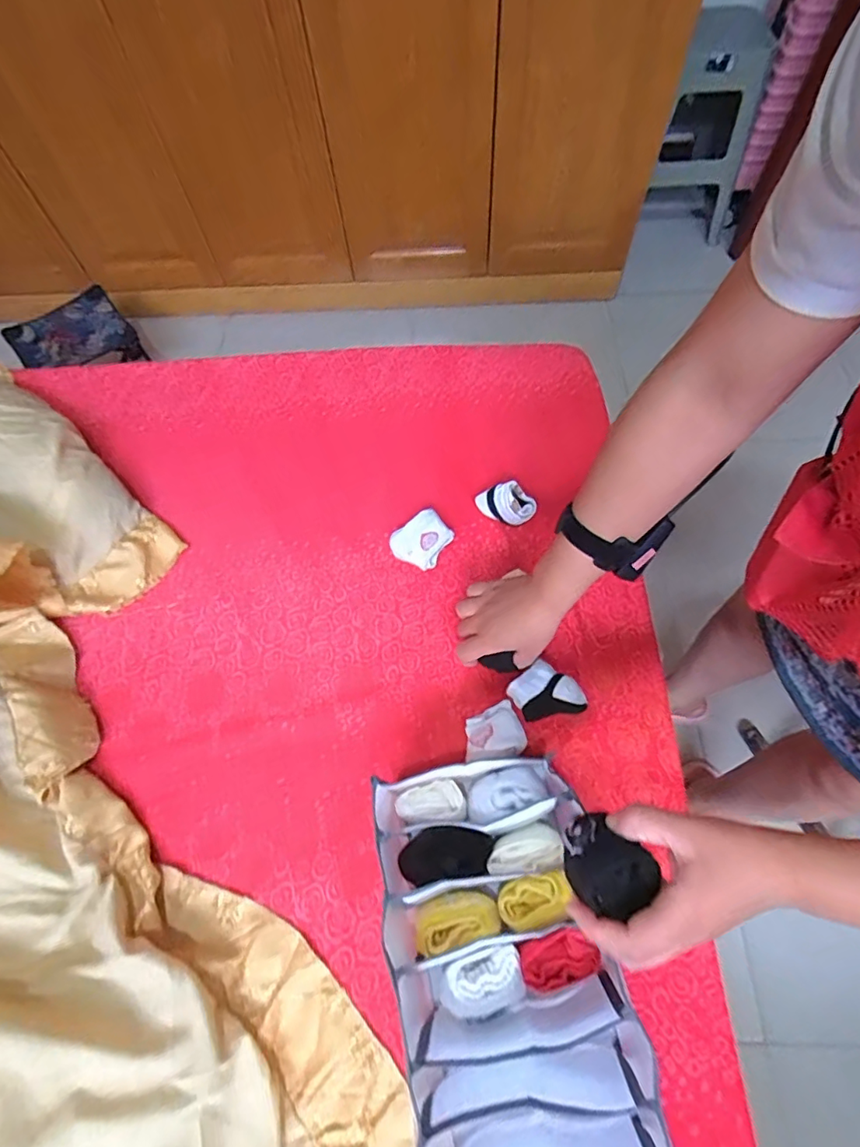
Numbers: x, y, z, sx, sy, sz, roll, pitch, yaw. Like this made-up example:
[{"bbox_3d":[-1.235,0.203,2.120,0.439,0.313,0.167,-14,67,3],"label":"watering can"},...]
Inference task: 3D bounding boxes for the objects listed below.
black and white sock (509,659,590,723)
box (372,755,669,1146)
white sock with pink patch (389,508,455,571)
[{"bbox_3d":[0.129,0.135,0.579,0.071,0.027,0.071,-5,57,8],"label":"black and white sock"},{"bbox_3d":[0.063,0.351,0.442,0.190,0.113,0.349,-9,62,-1],"label":"box"},{"bbox_3d":[-0.010,-0.046,0.691,0.067,0.036,0.071,29,68,17],"label":"white sock with pink patch"}]

